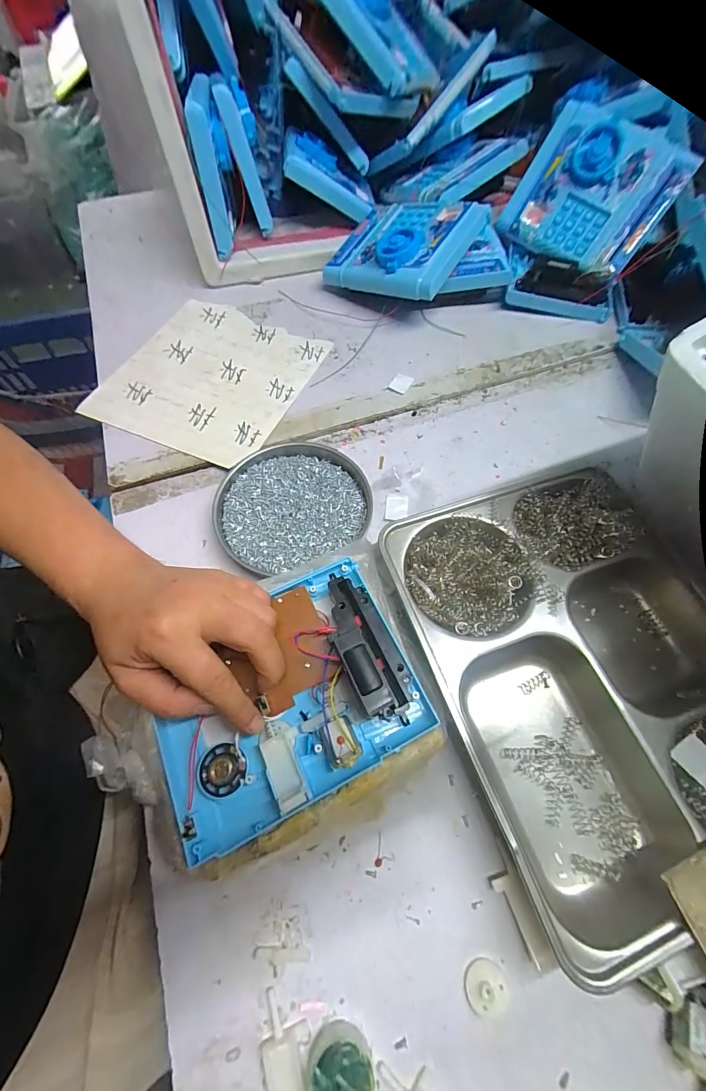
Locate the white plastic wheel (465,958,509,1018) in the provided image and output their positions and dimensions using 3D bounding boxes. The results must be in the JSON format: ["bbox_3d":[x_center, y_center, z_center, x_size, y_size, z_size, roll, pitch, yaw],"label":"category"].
[{"bbox_3d":[0.076,0.251,0.215,0.023,0.008,0.021,0,64,1],"label":"white plastic wheel"}]

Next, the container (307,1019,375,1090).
[{"bbox_3d":[-0.006,0.276,0.196,0.033,0.017,0.034,0,64,1],"label":"container"}]

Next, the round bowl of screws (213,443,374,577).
[{"bbox_3d":[-0.054,-0.037,0.348,0.137,0.017,0.120,-15,65,-6],"label":"round bowl of screws"}]

